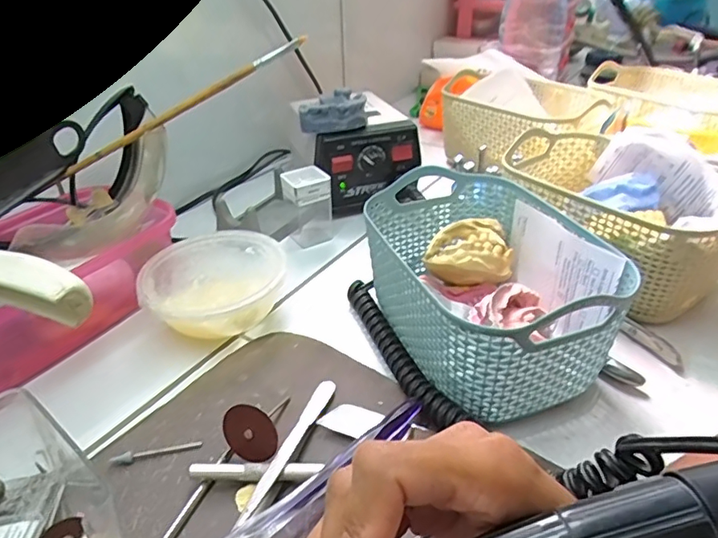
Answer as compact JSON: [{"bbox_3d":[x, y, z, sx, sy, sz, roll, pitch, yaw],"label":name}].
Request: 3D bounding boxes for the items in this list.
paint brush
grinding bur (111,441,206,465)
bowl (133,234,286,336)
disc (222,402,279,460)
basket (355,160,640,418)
[{"bbox_3d":[-0.125,-0.120,0.392,0.196,0.008,0.011,-30,38,0],"label":"paint brush"},{"bbox_3d":[-0.112,0.100,0.295,0.047,0.006,0.005,-11,36,-15],"label":"grinding bur"},{"bbox_3d":[-0.105,0.016,0.393,0.100,0.039,0.102,-1,34,1],"label":"bowl"},{"bbox_3d":[-0.060,0.088,0.288,0.032,0.030,0.004,-12,-1,19],"label":"disc"},{"bbox_3d":[0.079,0.012,0.351,0.119,0.083,0.170,-14,36,-18],"label":"basket"}]

